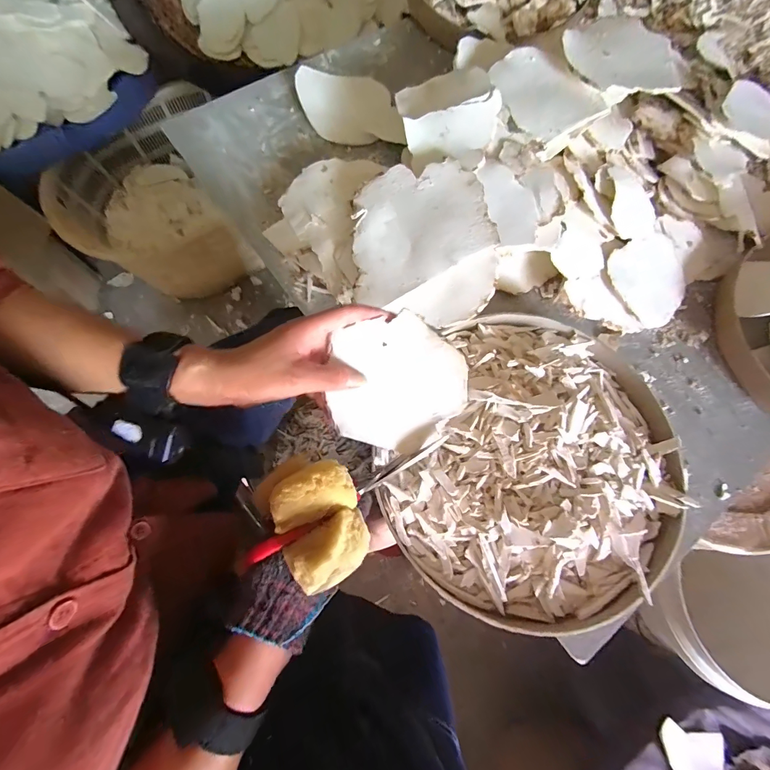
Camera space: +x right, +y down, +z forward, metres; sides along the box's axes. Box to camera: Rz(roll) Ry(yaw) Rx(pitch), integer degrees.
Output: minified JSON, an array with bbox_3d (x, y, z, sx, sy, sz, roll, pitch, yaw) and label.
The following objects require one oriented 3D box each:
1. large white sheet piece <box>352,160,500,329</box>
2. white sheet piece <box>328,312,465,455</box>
[{"bbox_3d":[0.041,-0.156,0.399,0.145,0.037,0.180,-4,75,-2],"label":"large white sheet piece"},{"bbox_3d":[0.010,-0.001,0.313,0.116,0.006,0.112,0,87,-1],"label":"white sheet piece"}]

